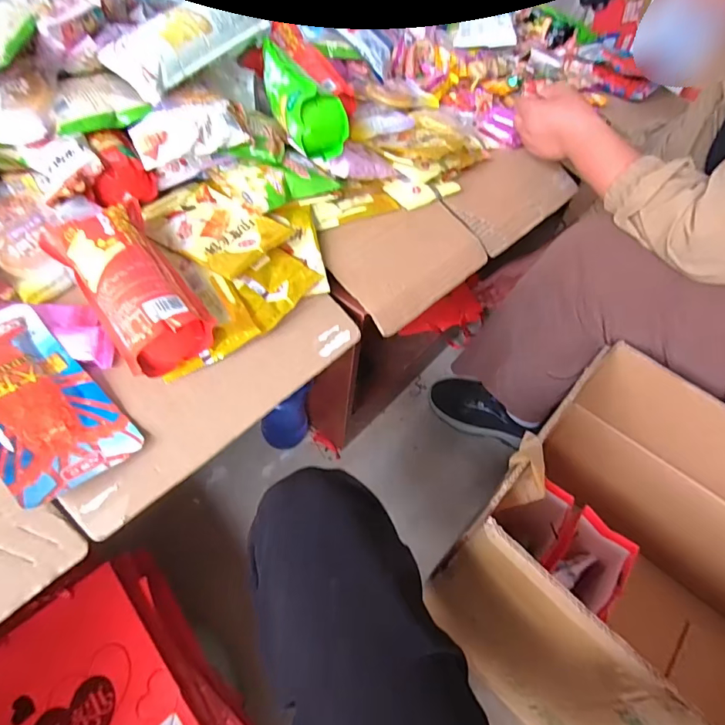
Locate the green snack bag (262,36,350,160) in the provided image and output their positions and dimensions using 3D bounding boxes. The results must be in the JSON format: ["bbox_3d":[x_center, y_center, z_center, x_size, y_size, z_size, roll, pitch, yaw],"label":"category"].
[{"bbox_3d":[-0.079,-0.344,0.581,0.071,0.071,0.182,-12,55,-13],"label":"green snack bag"}]

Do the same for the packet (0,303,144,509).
[{"bbox_3d":[-0.299,0.029,0.403,0.197,0.022,0.095,44,61,9],"label":"packet"}]

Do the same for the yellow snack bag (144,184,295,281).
[{"bbox_3d":[-0.177,-0.156,0.536,0.154,0.021,0.105,28,56,15],"label":"yellow snack bag"}]

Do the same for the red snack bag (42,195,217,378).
[{"bbox_3d":[-0.230,-0.080,0.459,0.092,0.075,0.205,-32,62,-25],"label":"red snack bag"}]

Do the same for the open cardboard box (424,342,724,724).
[{"bbox_3d":[0.426,0.333,0.583,0.561,0.394,0.386,37,59,21],"label":"open cardboard box"}]

